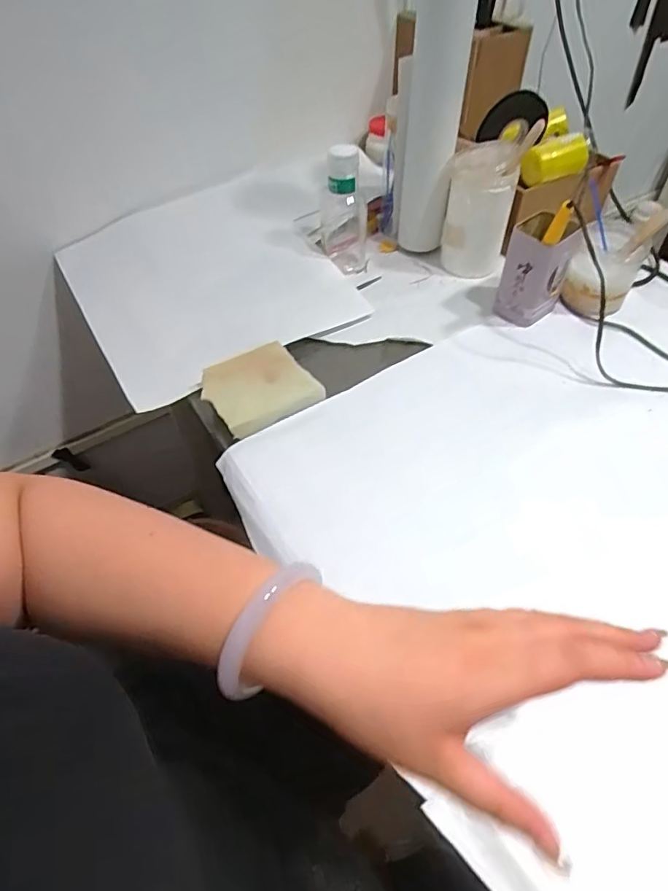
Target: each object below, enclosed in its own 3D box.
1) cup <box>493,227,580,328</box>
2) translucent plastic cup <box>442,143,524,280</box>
[{"bbox_3d":[0.249,-0.213,0.650,0.073,0.120,0.067,19,53,18],"label":"cup"},{"bbox_3d":[0.192,-0.314,0.709,0.065,0.162,0.078,-27,54,-19],"label":"translucent plastic cup"}]

